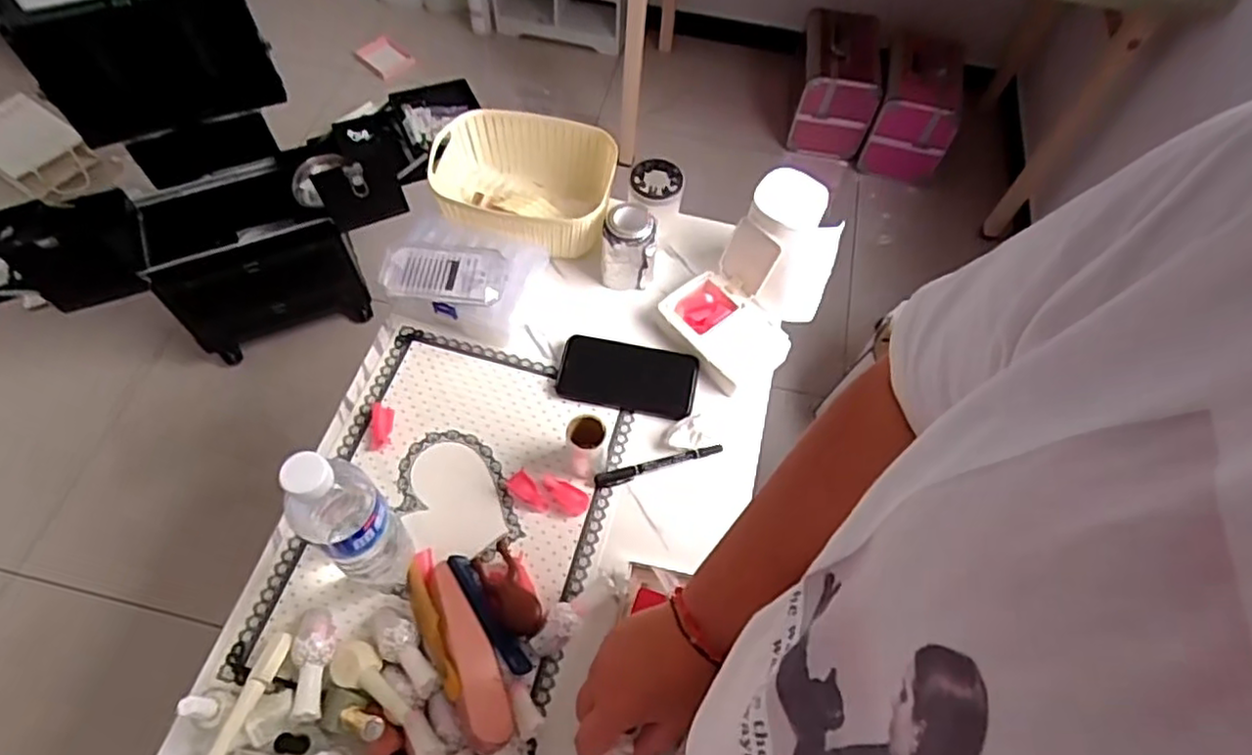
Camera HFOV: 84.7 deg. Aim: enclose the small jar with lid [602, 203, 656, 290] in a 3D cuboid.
[{"bbox_3d":[0.002,-0.153,0.810,0.059,0.096,0.057,1,61,-3],"label":"small jar with lid"}]

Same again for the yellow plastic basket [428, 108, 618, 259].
[{"bbox_3d":[-0.128,-0.227,0.861,0.216,0.111,0.162,11,61,3],"label":"yellow plastic basket"}]

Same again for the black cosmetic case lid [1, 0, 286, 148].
[{"bbox_3d":[-0.869,-0.577,1.271,0.378,0.255,0.036,-19,64,-13],"label":"black cosmetic case lid"}]

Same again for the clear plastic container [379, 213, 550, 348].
[{"bbox_3d":[-0.183,-0.118,0.789,0.156,0.063,0.121,12,61,3],"label":"clear plastic container"}]

